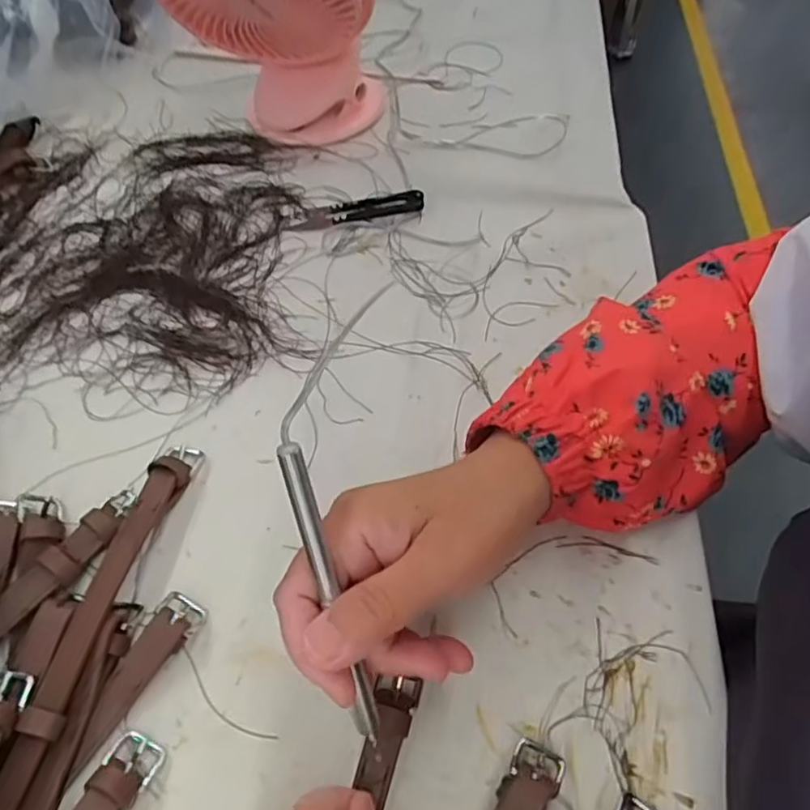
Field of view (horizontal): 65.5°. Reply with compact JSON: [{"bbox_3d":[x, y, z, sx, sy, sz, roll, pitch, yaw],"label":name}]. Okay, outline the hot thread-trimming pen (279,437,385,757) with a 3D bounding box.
[{"bbox_3d":[-0.027,0.078,0.241,0.010,0.006,0.136,-18,104,-14],"label":"hot thread-trimming pen"}]

